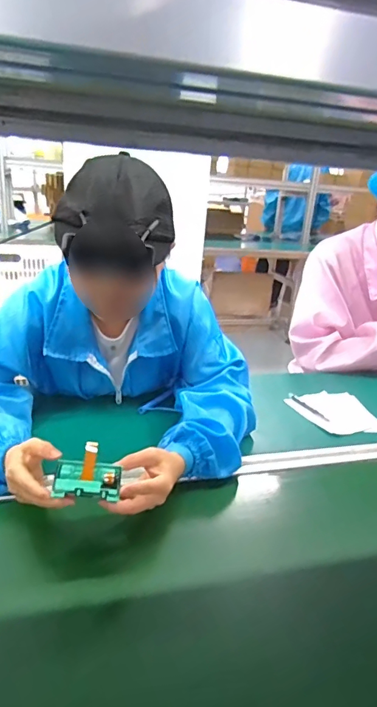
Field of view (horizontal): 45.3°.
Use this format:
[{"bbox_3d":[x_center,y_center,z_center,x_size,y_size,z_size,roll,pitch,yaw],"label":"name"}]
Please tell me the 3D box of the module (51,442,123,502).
[{"bbox_3d":[-0.113,0.132,0.505,0.074,0.044,0.048,3,21,-3],"label":"module"}]

